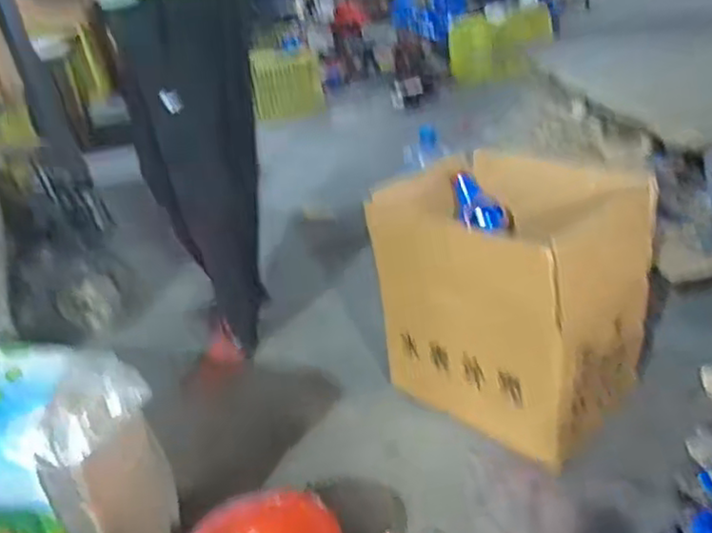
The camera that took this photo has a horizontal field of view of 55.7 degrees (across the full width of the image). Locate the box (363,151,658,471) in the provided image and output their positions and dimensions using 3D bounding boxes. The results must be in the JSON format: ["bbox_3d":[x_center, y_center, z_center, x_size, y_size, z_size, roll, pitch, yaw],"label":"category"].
[{"bbox_3d":[0.280,0.046,1.280,0.323,0.402,0.433,-29,34,-36],"label":"box"}]

